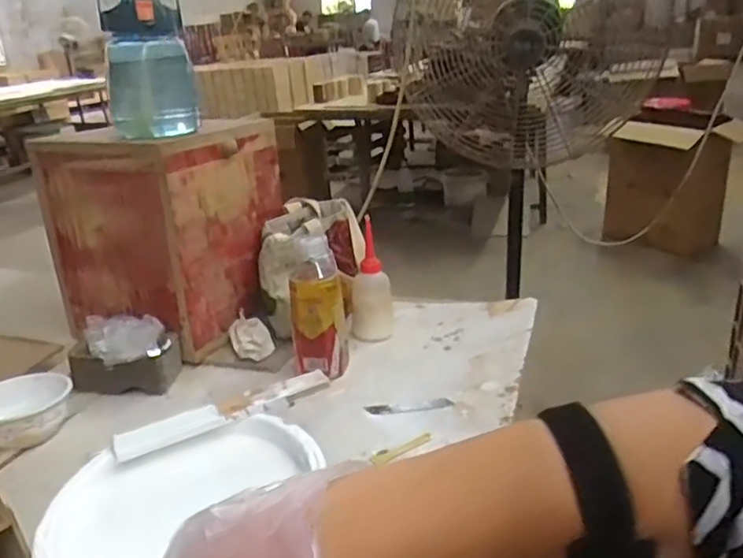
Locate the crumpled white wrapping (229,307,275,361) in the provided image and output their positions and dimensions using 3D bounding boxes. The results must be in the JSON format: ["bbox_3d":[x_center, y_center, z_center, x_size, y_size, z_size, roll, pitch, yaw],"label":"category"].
[{"bbox_3d":[-0.173,0.086,0.888,0.059,0.043,0.076,-9,24,-12],"label":"crumpled white wrapping"}]

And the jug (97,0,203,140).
[{"bbox_3d":[-0.282,-0.289,0.773,0.109,0.207,0.091,-12,25,-19],"label":"jug"}]

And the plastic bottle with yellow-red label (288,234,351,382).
[{"bbox_3d":[-0.069,0.042,0.802,0.070,0.180,0.059,-7,23,-8],"label":"plastic bottle with yellow-red label"}]

